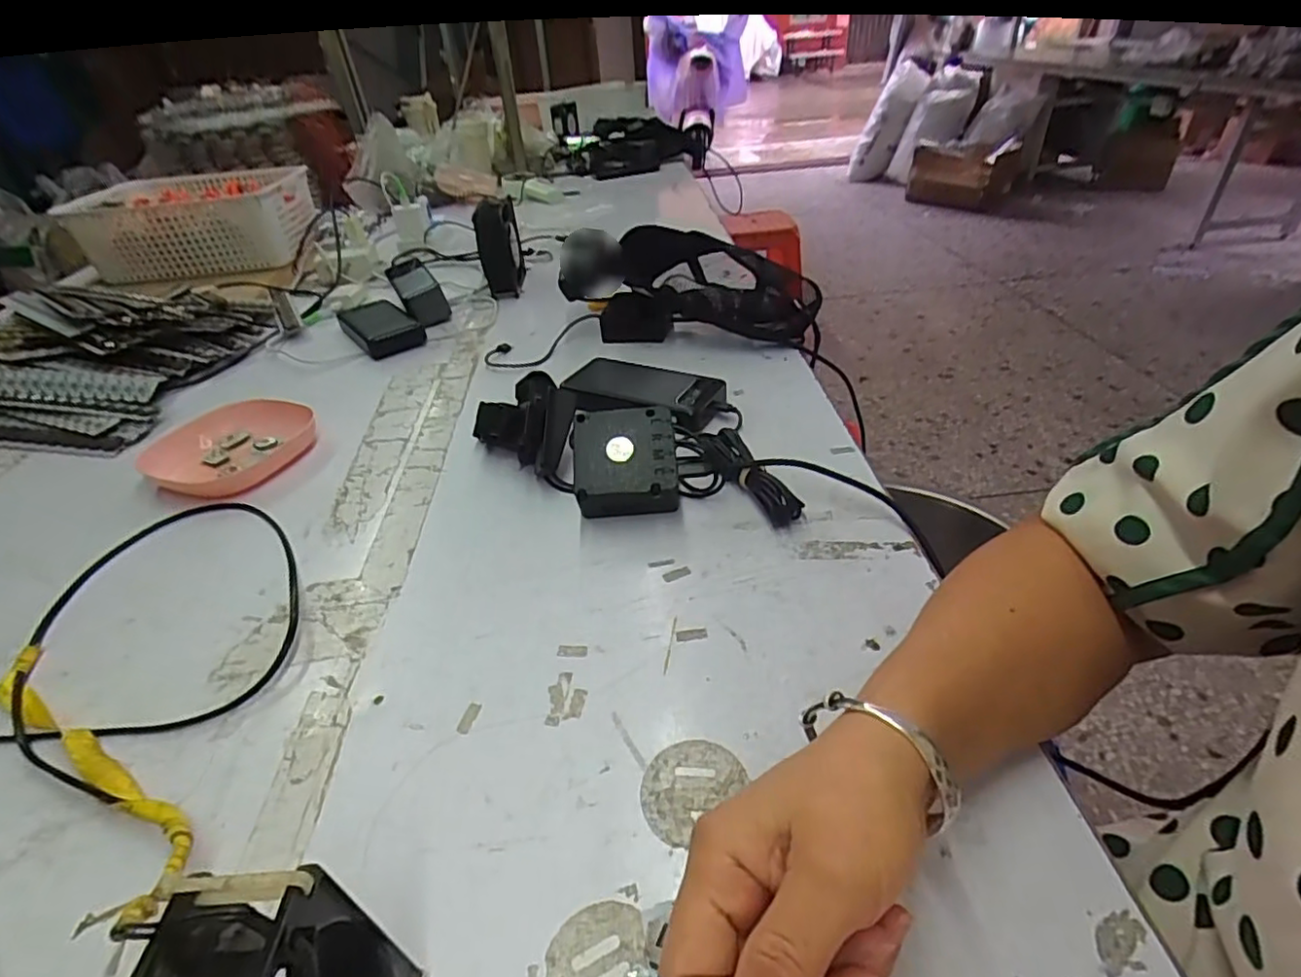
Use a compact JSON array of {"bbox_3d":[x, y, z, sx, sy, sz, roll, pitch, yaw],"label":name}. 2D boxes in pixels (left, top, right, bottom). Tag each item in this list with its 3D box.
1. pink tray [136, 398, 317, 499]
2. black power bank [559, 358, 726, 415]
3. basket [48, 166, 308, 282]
[{"bbox_3d":[-0.413,-0.041,0.602,0.147,0.023,0.135,7,39,16],"label":"pink tray"},{"bbox_3d":[-0.006,-0.097,0.616,0.161,0.027,0.076,17,43,27],"label":"black power bank"},{"bbox_3d":[-0.882,-0.539,1.239,0.359,0.116,0.344,-8,37,-3],"label":"basket"}]

